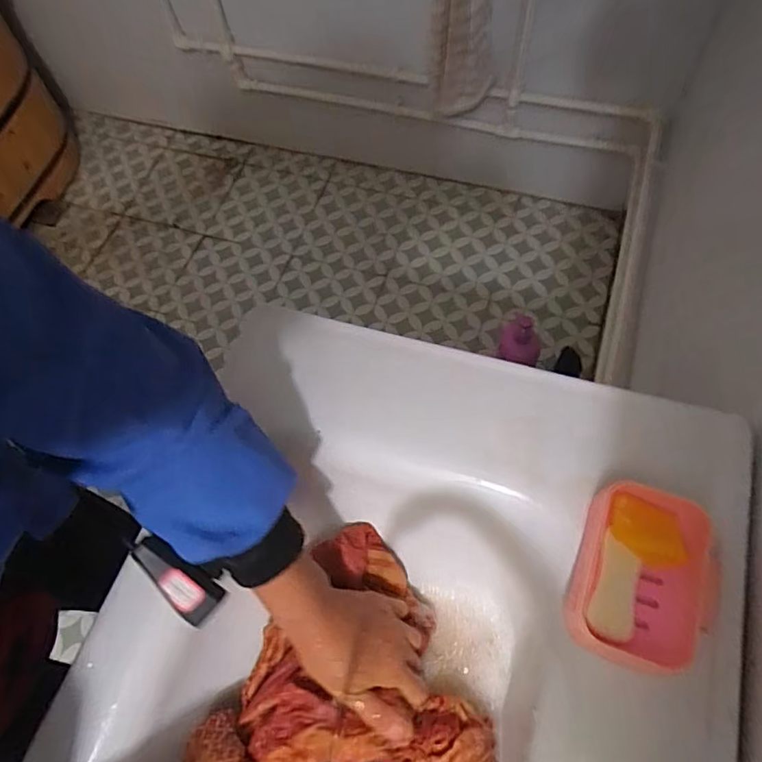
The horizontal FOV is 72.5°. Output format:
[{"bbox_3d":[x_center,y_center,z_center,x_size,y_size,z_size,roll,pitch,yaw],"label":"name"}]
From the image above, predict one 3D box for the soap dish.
[{"bbox_3d":[0.190,0.142,0.383,0.082,0.031,0.122,19,68,12],"label":"soap dish"}]

